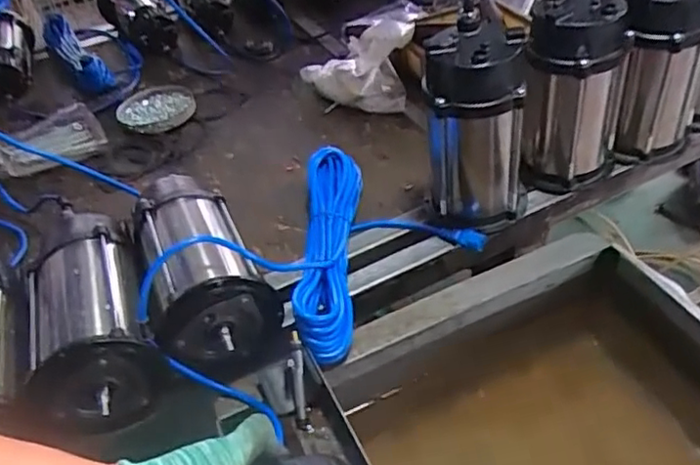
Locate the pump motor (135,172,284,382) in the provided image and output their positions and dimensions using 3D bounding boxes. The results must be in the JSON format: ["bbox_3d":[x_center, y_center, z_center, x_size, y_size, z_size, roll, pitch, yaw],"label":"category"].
[{"bbox_3d":[-0.186,0.036,0.767,0.132,0.143,0.252,-19,44,-12],"label":"pump motor"}]

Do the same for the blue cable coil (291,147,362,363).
[{"bbox_3d":[-0.030,0.010,0.816,0.075,0.060,0.354,-2,43,6],"label":"blue cable coil"}]

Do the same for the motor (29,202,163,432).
[{"bbox_3d":[-0.309,0.095,0.733,0.122,0.123,0.255,-20,45,-14],"label":"motor"}]

